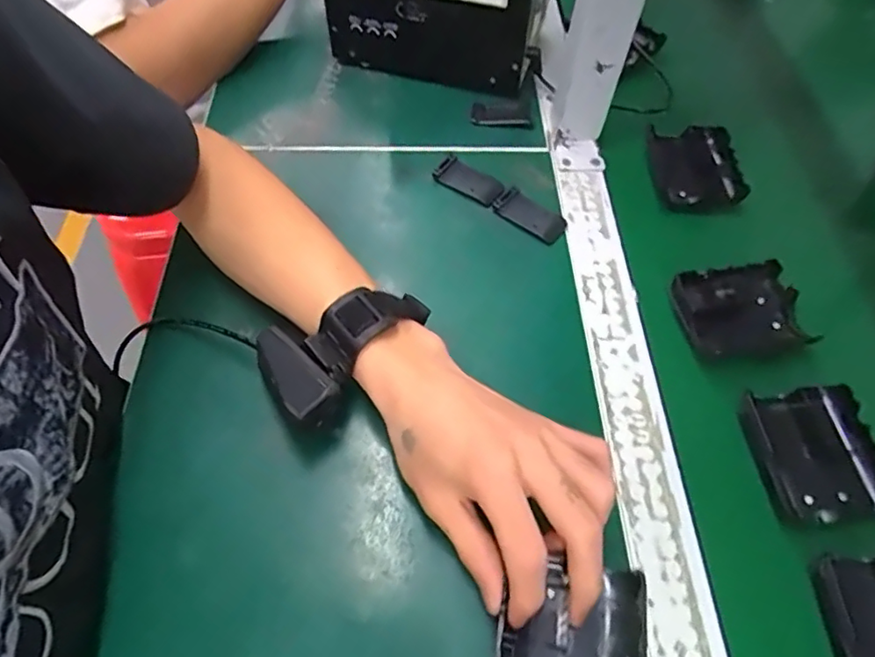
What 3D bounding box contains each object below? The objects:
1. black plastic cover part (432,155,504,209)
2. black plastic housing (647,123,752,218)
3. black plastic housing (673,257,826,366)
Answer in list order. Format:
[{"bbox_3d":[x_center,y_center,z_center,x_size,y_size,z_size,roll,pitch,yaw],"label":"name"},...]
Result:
[{"bbox_3d":[0.025,-0.122,0.476,0.060,0.004,0.033,32,62,17],"label":"black plastic cover part"},{"bbox_3d":[0.212,-0.133,0.482,0.065,0.028,0.091,1,57,-1],"label":"black plastic housing"},{"bbox_3d":[0.209,-0.011,0.398,0.080,0.026,0.066,-7,58,-6],"label":"black plastic housing"}]

